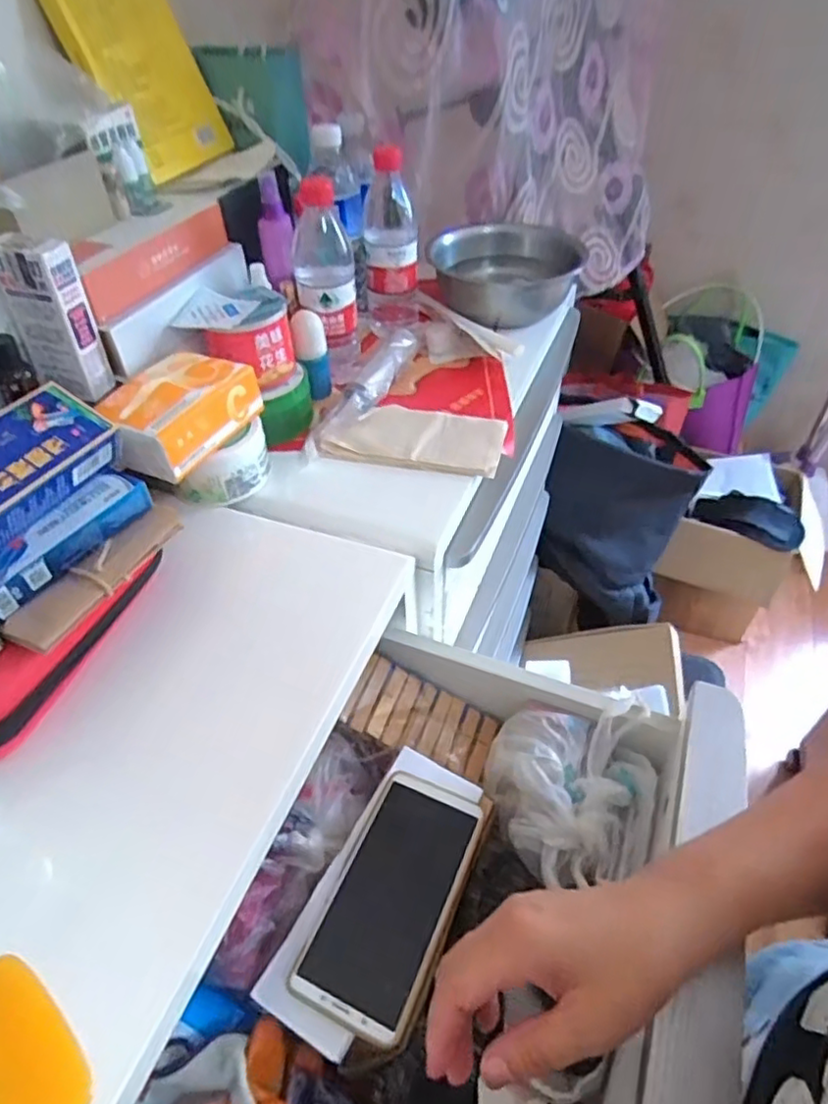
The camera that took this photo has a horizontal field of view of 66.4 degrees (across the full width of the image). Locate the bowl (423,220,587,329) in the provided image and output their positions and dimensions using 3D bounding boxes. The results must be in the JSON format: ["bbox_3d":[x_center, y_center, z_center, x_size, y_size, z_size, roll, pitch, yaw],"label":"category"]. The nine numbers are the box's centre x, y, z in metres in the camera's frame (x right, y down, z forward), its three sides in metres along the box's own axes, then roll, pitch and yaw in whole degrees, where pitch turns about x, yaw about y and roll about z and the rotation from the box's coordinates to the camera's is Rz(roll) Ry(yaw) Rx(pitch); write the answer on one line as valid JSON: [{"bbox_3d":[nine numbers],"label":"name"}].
[{"bbox_3d":[0.117,-0.370,0.835,0.189,0.064,0.201,-1,46,1],"label":"bowl"}]

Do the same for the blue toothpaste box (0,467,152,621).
[{"bbox_3d":[-0.247,-0.007,0.443,0.033,0.031,0.136,20,50,20],"label":"blue toothpaste box"}]

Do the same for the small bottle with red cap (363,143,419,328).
[{"bbox_3d":[-0.027,-0.361,0.748,0.061,0.192,0.051,-1,46,2],"label":"small bottle with red cap"}]

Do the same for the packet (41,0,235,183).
[{"bbox_3d":[-0.269,-0.485,0.632,0.019,0.181,0.139,5,50,32],"label":"packet"}]

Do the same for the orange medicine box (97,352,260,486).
[{"bbox_3d":[-0.201,-0.121,0.539,0.085,0.049,0.123,20,50,21],"label":"orange medicine box"}]

